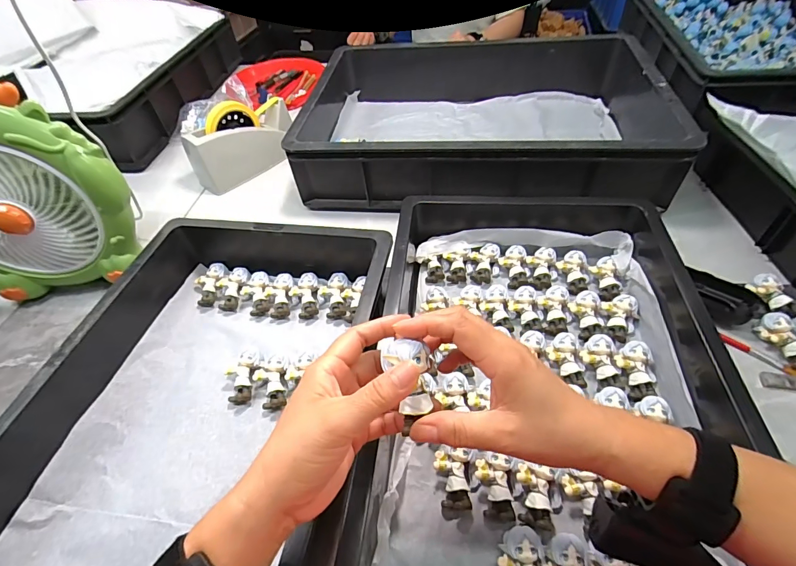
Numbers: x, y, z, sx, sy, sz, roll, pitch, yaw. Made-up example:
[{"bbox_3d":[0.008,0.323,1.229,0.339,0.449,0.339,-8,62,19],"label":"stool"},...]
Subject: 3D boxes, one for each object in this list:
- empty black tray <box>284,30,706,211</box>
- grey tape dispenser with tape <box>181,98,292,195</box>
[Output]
[{"bbox_3d":[0.133,-0.316,0.685,0.550,0.096,0.440,1,49,7],"label":"empty black tray"},{"bbox_3d":[-0.278,-0.256,0.697,0.194,0.109,0.063,-35,55,-23],"label":"grey tape dispenser with tape"}]

